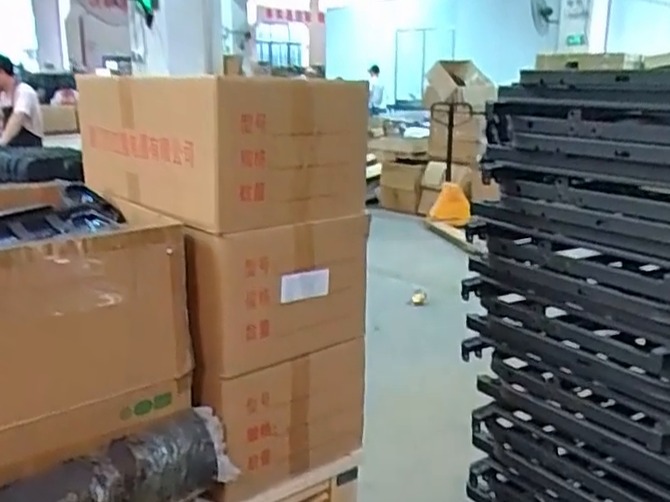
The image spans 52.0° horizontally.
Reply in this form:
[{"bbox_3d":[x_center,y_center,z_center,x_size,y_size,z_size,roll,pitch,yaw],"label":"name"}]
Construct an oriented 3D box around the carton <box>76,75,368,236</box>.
[{"bbox_3d":[-0.233,-0.209,1.391,0.348,0.263,0.630,-12,19,-38],"label":"carton"}]

